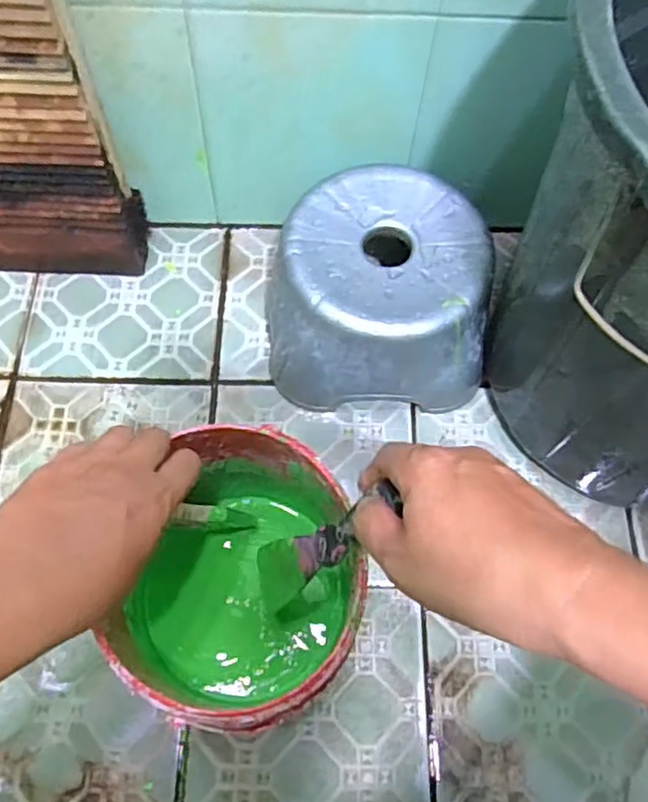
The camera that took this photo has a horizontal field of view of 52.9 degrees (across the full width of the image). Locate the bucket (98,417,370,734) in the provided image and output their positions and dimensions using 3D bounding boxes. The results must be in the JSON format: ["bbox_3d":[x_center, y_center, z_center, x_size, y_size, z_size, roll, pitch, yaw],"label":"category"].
[{"bbox_3d":[-0.065,0.133,0.484,0.167,0.172,0.175,23,67,8],"label":"bucket"}]

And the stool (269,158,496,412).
[{"bbox_3d":[0.049,-0.103,0.632,0.195,0.133,0.196,-6,66,-5],"label":"stool"}]

